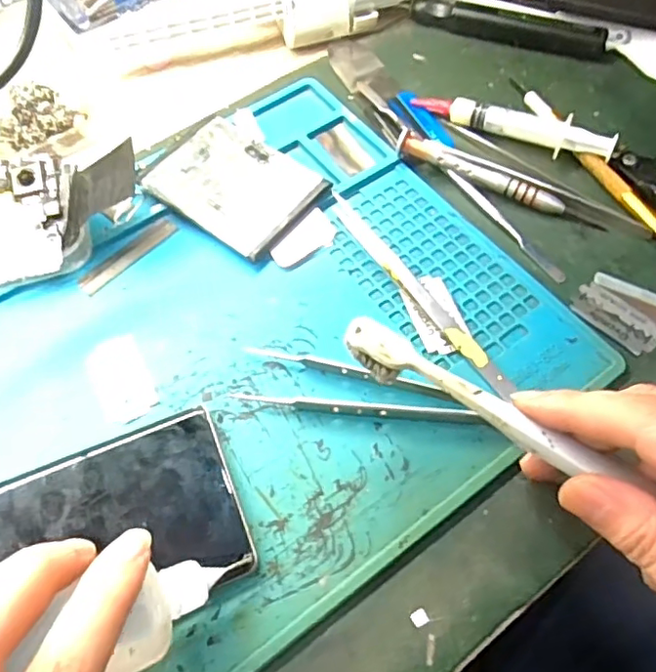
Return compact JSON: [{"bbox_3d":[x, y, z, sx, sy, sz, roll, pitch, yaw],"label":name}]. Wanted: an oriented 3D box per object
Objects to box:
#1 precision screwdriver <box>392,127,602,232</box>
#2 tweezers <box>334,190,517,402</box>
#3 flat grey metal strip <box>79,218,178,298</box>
[{"bbox_3d":[0.091,-0.082,0.306,0.113,0.013,0.012,26,65,14],"label":"precision screwdriver"},{"bbox_3d":[0.042,-0.023,0.279,0.010,0.005,0.133,-31,65,-15],"label":"tweezers"},{"bbox_3d":[-0.102,-0.042,0.297,0.012,0.004,0.055,39,69,20],"label":"flat grey metal strip"}]

